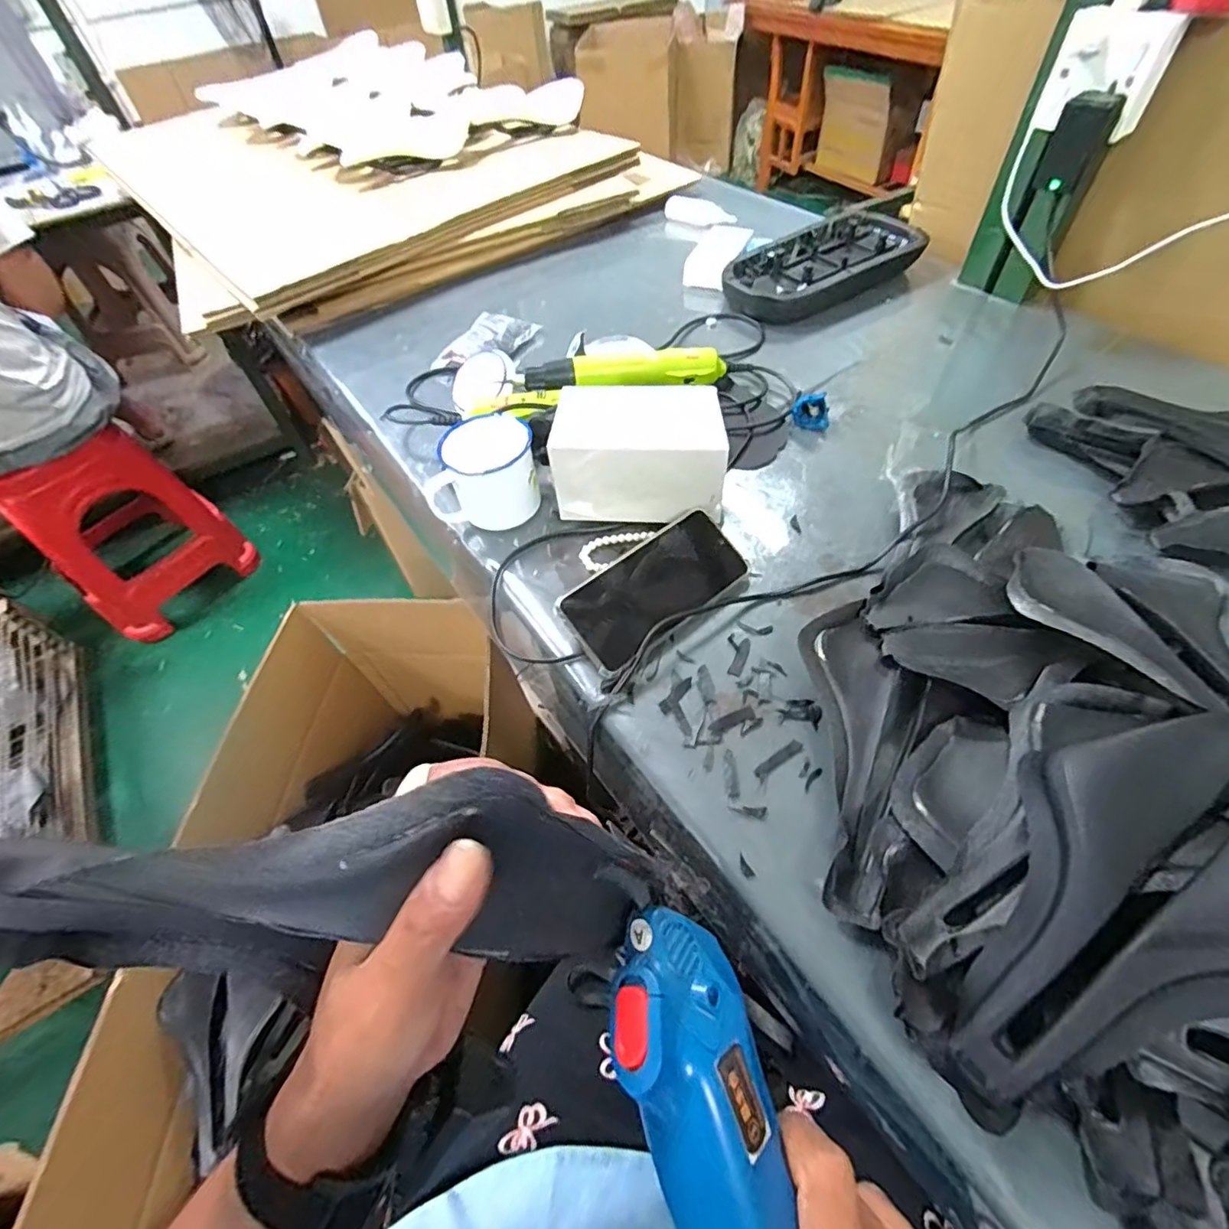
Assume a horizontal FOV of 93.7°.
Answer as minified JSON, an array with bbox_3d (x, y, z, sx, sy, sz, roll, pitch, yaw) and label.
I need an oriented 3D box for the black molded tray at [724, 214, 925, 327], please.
[{"bbox_3d":[0.286,-0.488,0.807,0.287,0.038,0.151,-25,56,-13],"label":"black molded tray"}]

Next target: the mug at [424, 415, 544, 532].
[{"bbox_3d":[-0.126,-0.137,0.560,0.101,0.092,0.074,-3,54,3],"label":"mug"}]

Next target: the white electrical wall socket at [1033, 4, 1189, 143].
[{"bbox_3d":[0.478,-0.526,0.560,0.093,0.084,0.030,25,60,21],"label":"white electrical wall socket"}]

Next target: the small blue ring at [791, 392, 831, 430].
[{"bbox_3d":[0.214,-0.222,0.627,0.039,0.028,0.028,-2,54,4],"label":"small blue ring"}]

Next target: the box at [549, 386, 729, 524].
[{"bbox_3d":[0.027,-0.150,0.551,0.156,0.094,0.097,6,55,9],"label":"box"}]

